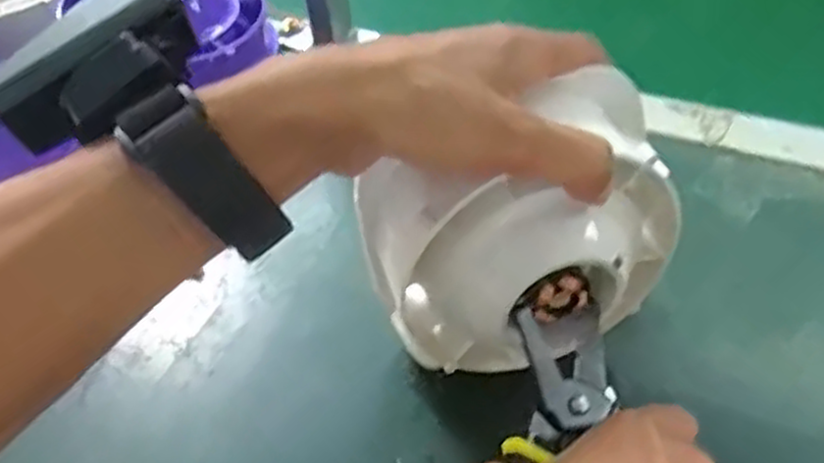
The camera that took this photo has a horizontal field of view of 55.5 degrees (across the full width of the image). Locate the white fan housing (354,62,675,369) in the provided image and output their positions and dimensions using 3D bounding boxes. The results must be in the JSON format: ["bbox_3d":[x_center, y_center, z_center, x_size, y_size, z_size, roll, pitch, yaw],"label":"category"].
[{"bbox_3d":[0.049,0.003,0.340,0.134,0.121,0.068,-13,48,-7],"label":"white fan housing"}]

